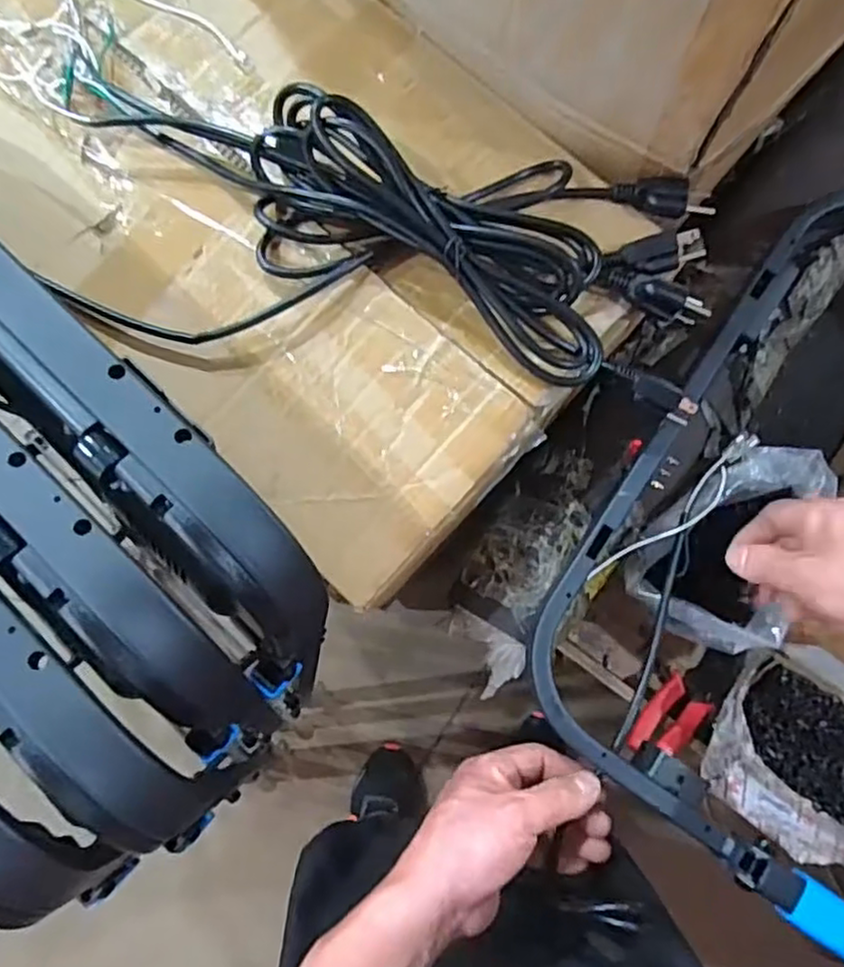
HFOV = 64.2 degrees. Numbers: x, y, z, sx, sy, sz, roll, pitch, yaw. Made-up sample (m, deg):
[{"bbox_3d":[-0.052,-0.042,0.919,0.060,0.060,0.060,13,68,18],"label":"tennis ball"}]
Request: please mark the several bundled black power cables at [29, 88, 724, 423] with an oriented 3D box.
[{"bbox_3d":[-0.022,-0.161,0.449,0.434,0.077,0.174,7,80,2],"label":"several bundled black power cables"}]

